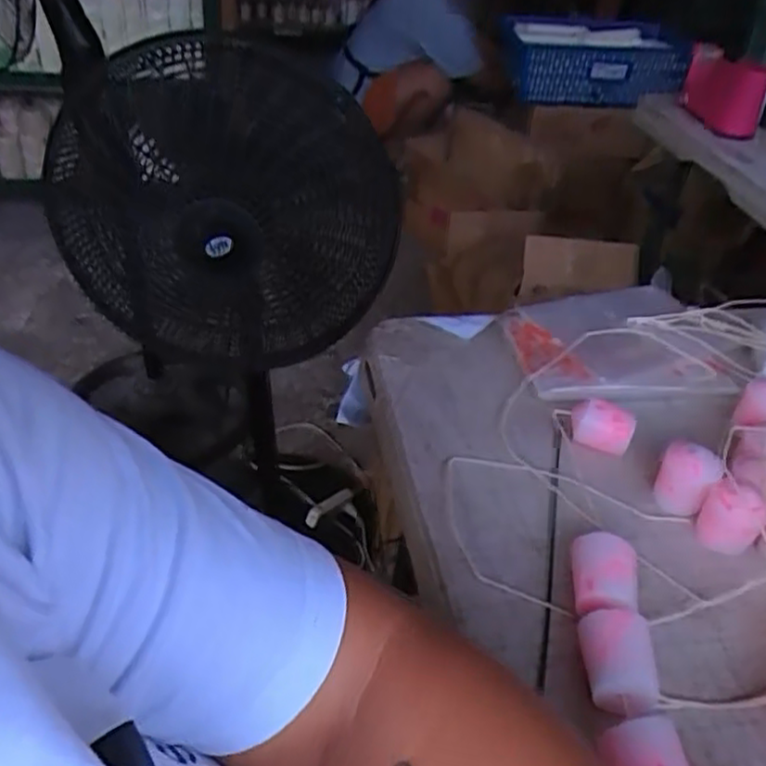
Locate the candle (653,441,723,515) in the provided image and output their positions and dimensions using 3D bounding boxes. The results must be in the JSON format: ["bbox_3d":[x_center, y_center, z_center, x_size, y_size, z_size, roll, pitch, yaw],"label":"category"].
[{"bbox_3d":[0.210,0.066,0.490,0.036,0.047,0.028,30,44,28],"label":"candle"}]

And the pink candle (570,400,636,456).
[{"bbox_3d":[0.163,0.031,0.528,0.044,0.030,0.027,20,40,18],"label":"pink candle"}]

